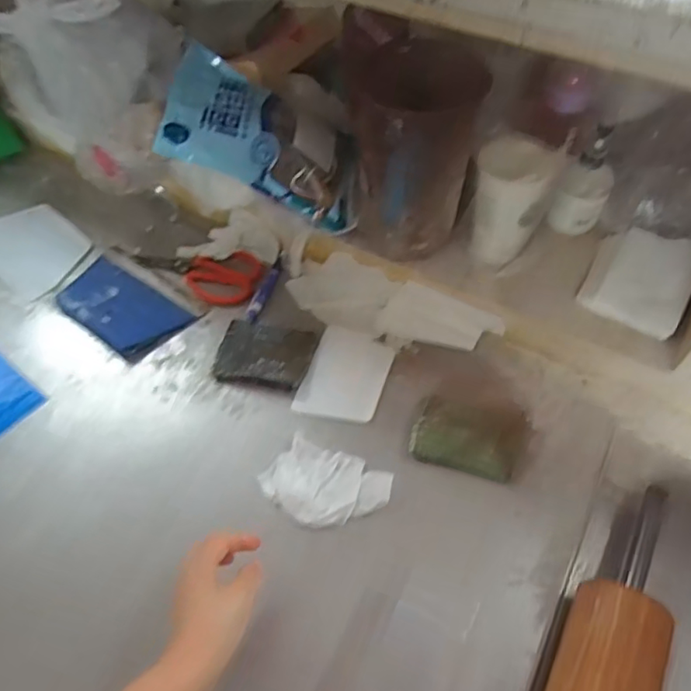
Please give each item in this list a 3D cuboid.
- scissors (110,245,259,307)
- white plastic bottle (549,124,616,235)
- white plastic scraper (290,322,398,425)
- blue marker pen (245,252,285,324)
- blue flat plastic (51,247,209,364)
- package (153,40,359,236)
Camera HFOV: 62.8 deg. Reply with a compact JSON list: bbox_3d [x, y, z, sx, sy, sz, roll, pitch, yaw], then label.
[{"bbox_3d":[-0.215,-0.115,0.796,0.207,0.007,0.091,22,60,15],"label":"scissors"},{"bbox_3d":[0.291,-0.195,0.684,0.061,0.132,0.049,22,58,15],"label":"white plastic bottle"},{"bbox_3d":[0.002,0.036,0.691,0.093,0.005,0.130,17,54,7],"label":"white plastic scraper"},{"bbox_3d":[-0.108,-0.079,0.772,0.019,0.011,0.121,14,59,10],"label":"blue marker pen"},{"bbox_3d":[-0.292,-0.059,0.747,0.180,0.013,0.117,31,63,19],"label":"blue flat plastic"},{"bbox_3d":[-0.089,-0.262,0.733,0.275,0.079,0.185,15,55,-15],"label":"package"}]

